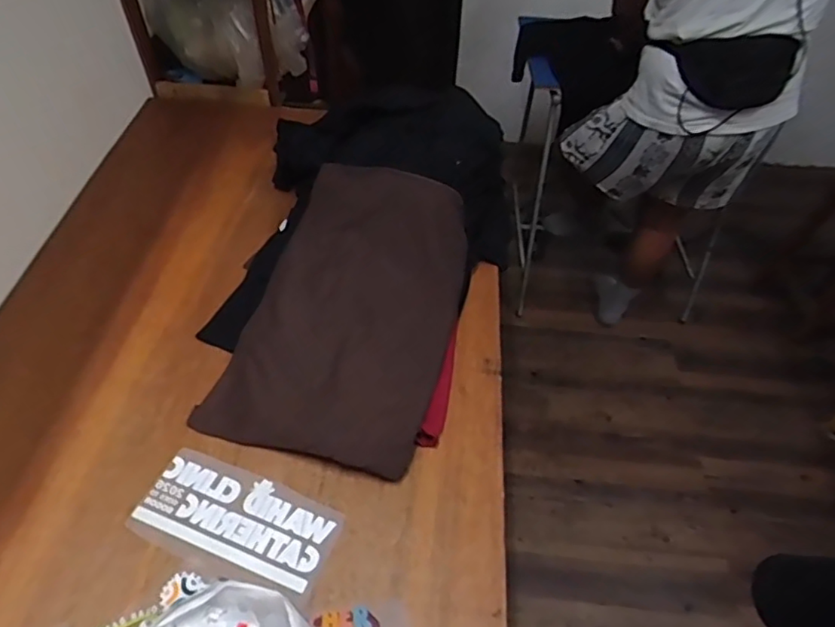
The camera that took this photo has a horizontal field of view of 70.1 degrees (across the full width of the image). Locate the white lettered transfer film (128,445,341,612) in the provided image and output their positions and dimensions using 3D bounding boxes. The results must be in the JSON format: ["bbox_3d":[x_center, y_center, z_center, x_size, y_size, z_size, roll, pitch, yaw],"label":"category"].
[{"bbox_3d":[-0.257,0.292,0.840,0.280,0.006,0.140,19,51,14],"label":"white lettered transfer film"}]

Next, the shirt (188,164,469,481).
[{"bbox_3d":[-0.110,-0.016,0.981,0.337,0.207,0.477,15,50,10],"label":"shirt"}]

